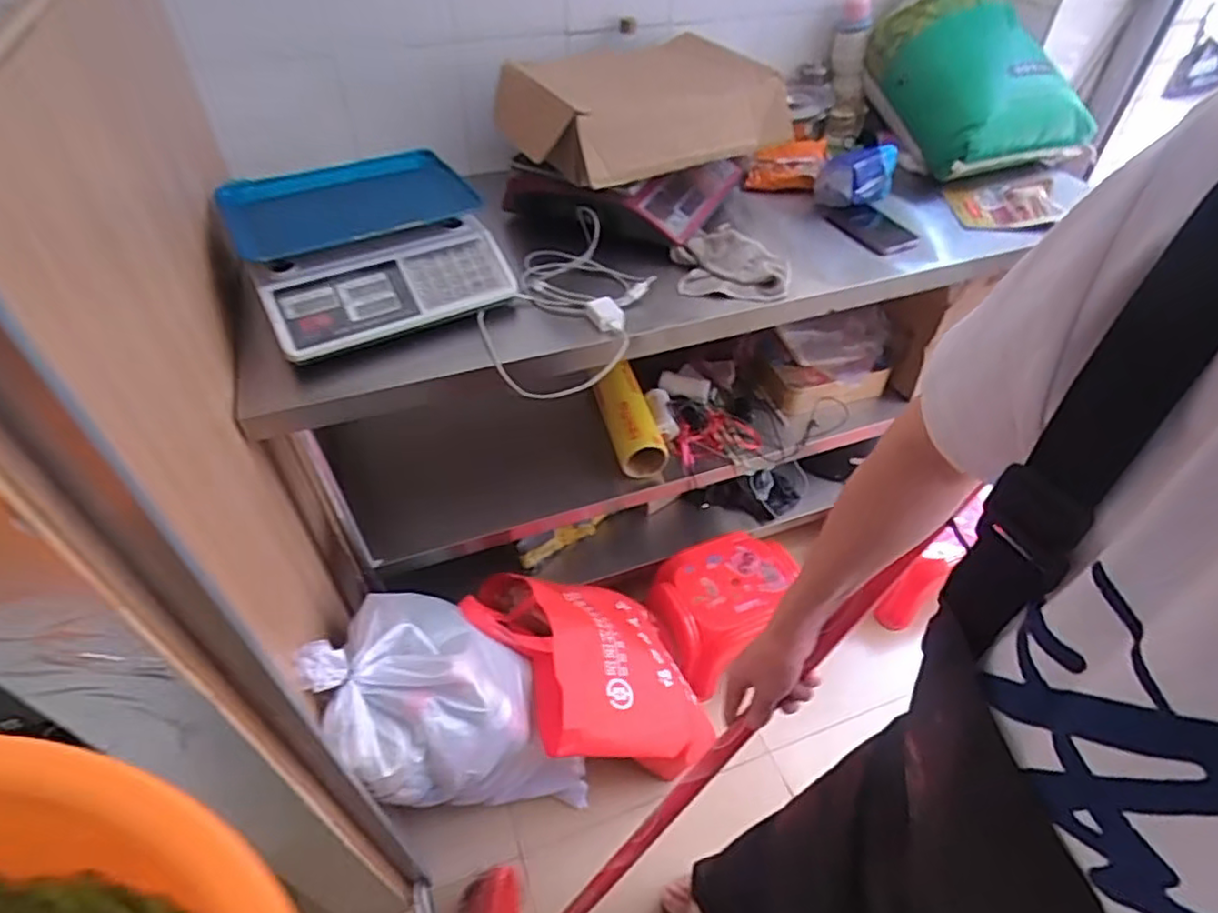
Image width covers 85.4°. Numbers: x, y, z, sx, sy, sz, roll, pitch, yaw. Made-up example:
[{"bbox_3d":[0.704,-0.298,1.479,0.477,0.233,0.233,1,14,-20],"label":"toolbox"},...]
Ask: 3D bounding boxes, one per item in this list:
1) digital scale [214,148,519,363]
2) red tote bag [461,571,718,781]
[{"bbox_3d":[-0.337,-0.306,0.949,0.341,0.103,0.331,-24,51,-22],"label":"digital scale"},{"bbox_3d":[-0.037,0.376,1.195,0.519,0.161,0.360,19,37,-31],"label":"red tote bag"}]

